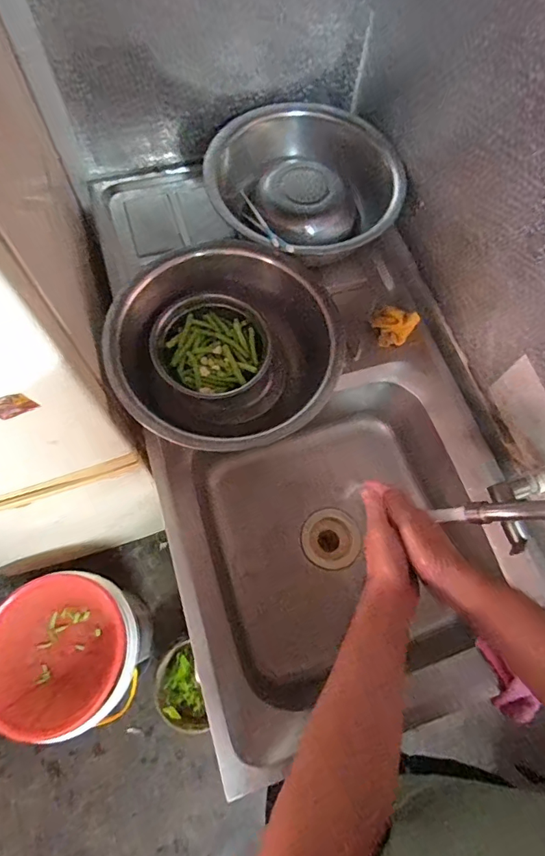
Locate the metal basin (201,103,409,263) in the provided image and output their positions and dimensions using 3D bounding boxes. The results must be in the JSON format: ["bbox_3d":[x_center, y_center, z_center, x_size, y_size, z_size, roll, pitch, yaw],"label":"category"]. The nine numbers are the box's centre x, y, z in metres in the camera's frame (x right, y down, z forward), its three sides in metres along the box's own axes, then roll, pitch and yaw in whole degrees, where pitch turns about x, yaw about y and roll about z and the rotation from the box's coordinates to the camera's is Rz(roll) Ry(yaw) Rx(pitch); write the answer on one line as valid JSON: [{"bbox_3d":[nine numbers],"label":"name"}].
[{"bbox_3d":[0.058,-0.418,0.788,0.311,0.109,0.306,1,69,-3],"label":"metal basin"}]

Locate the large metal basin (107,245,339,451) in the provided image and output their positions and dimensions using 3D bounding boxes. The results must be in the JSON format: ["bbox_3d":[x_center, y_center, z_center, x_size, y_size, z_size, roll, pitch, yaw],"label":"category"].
[{"bbox_3d":[-0.073,-0.113,0.696,0.330,0.114,0.294,-21,72,-11],"label":"large metal basin"}]

